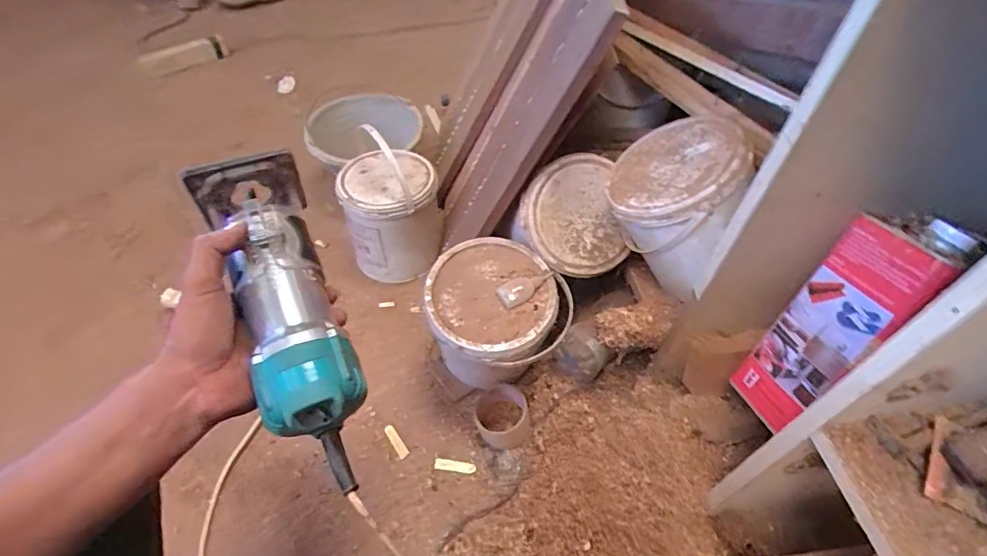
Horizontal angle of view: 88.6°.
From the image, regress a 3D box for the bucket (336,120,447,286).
[{"bbox_3d":[-0.191,-0.119,0.969,0.169,0.222,0.162,1,48,-2],"label":"bucket"}]

